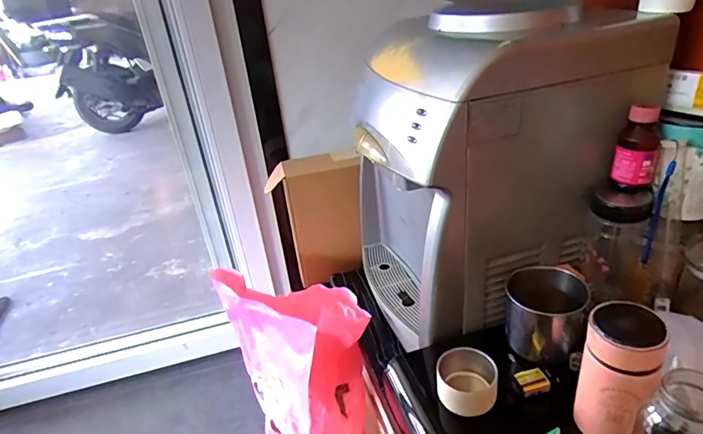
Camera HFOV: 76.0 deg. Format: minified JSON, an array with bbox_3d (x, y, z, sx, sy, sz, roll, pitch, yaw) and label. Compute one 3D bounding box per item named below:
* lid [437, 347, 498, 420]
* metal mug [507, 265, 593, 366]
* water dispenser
[{"bbox_3d":[0.131,0.189,0.518,0.063,0.054,0.066,-5,28,3],"label":"lid"},{"bbox_3d":[0.242,0.119,0.561,0.084,0.100,0.080,16,35,37],"label":"metal mug"},{"bbox_3d":[0.183,-0.074,0.670,0.322,0.394,0.299,-12,28,-10],"label":"water dispenser"}]

